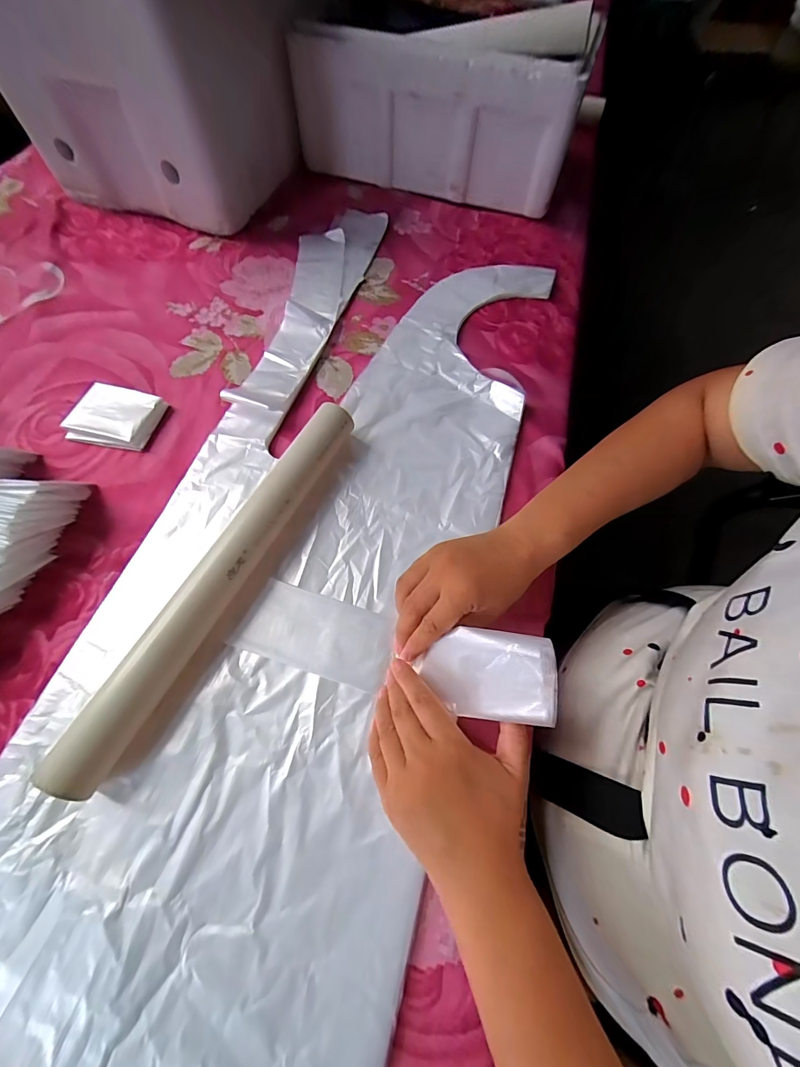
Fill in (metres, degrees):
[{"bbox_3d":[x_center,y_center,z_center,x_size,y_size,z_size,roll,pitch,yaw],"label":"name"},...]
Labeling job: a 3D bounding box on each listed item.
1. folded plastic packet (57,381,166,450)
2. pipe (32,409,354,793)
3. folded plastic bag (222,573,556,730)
[{"bbox_3d":[-0.298,-0.123,0.418,0.083,0.021,0.065,11,64,2],"label":"folded plastic packet"},{"bbox_3d":[-0.137,0.027,0.330,0.031,0.041,0.346,26,66,9],"label":"pipe"},{"bbox_3d":[-0.011,0.086,0.301,0.241,0.056,0.061,3,61,28],"label":"folded plastic bag"}]

